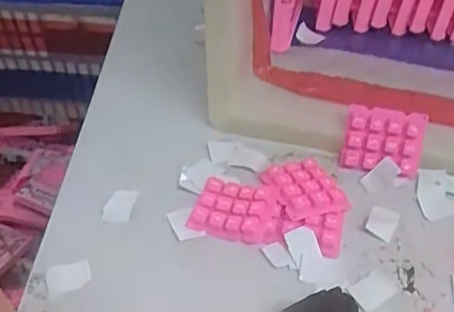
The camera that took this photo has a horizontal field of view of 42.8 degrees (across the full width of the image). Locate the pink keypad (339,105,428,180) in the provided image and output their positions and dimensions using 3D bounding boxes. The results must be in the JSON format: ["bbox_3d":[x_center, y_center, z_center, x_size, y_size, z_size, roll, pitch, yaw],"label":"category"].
[{"bbox_3d":[0.121,-0.011,0.449,0.059,0.049,0.008,9,14,12],"label":"pink keypad"}]

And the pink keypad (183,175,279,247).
[{"bbox_3d":[0.005,0.039,0.426,0.059,0.012,0.046,13,49,13],"label":"pink keypad"}]

